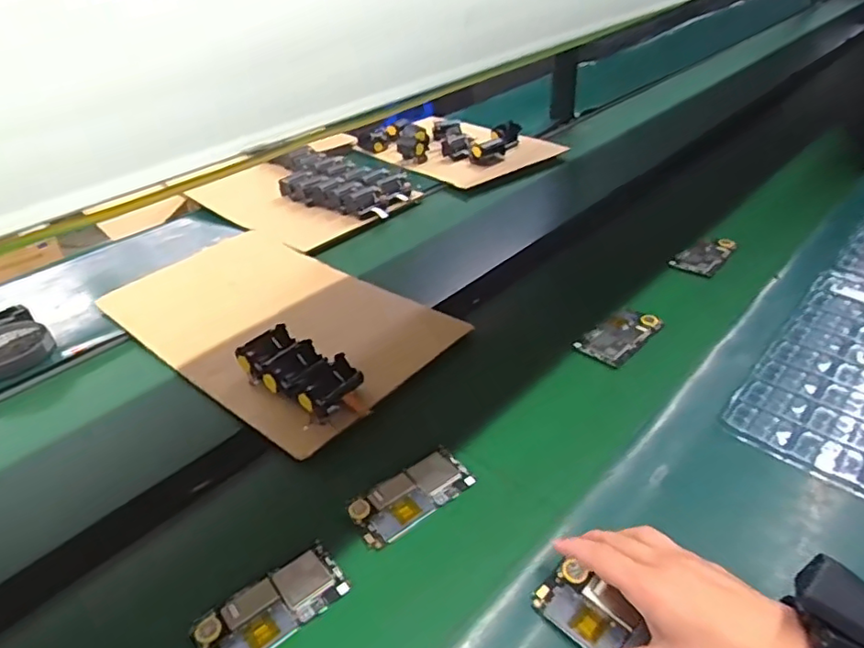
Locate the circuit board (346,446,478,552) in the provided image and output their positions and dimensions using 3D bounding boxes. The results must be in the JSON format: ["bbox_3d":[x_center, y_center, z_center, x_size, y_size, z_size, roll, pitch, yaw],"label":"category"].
[{"bbox_3d":[-0.020,0.170,0.595,0.123,0.010,0.062,-26,40,-27],"label":"circuit board"}]

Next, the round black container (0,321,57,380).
[{"bbox_3d":[-0.590,0.031,0.844,0.091,0.030,0.100,-6,35,-2],"label":"round black container"}]

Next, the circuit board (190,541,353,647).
[{"bbox_3d":[-0.136,0.240,0.507,0.124,0.004,0.063,-28,41,-30],"label":"circuit board"}]

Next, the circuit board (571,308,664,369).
[{"bbox_3d":[0.245,0.013,0.791,0.069,0.014,0.123,27,46,38],"label":"circuit board"}]

